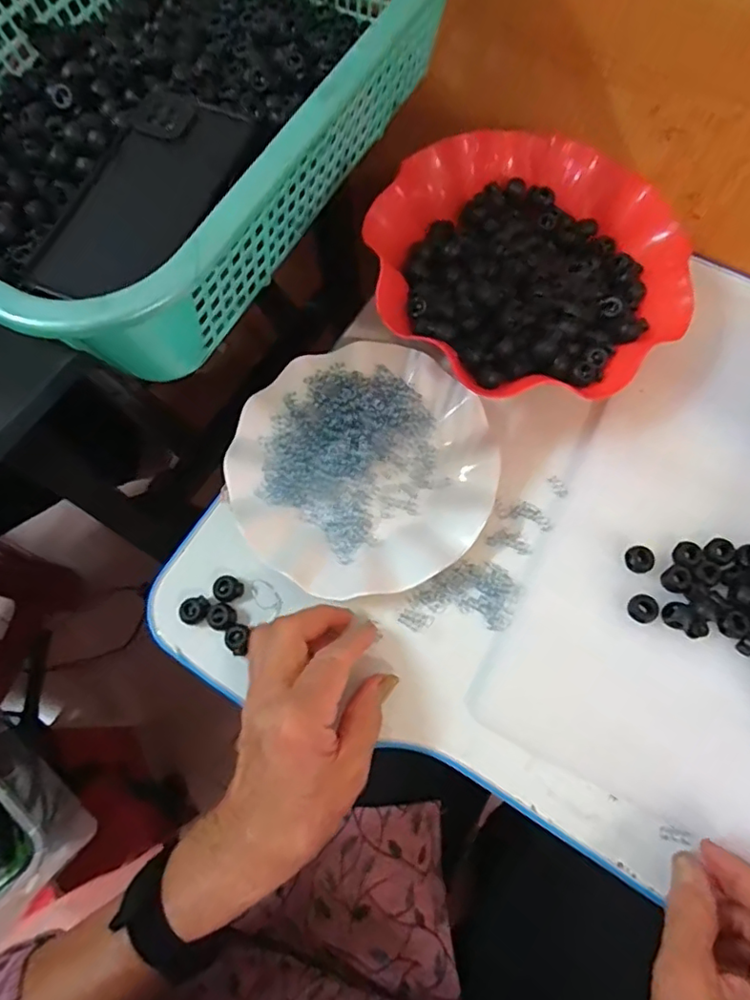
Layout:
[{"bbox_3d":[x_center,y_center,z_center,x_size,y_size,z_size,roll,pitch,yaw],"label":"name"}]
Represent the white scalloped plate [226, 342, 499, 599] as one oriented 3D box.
[{"bbox_3d":[-0.008,-0.024,0.402,0.176,0.023,0.177,-1,70,2],"label":"white scalloped plate"}]

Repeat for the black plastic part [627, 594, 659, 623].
[{"bbox_3d":[0.169,0.068,0.360,0.017,0.009,0.018,-1,70,2],"label":"black plastic part"}]

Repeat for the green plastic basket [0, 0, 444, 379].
[{"bbox_3d":[-0.137,-0.257,0.344,0.290,0.094,0.375,28,73,12],"label":"green plastic basket"}]

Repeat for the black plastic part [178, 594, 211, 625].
[{"bbox_3d":[-0.120,0.073,0.380,0.020,0.011,0.016,-27,71,-8],"label":"black plastic part"}]

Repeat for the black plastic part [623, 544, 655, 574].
[{"bbox_3d":[0.171,0.038,0.369,0.016,0.006,0.018,-12,70,-2],"label":"black plastic part"}]

